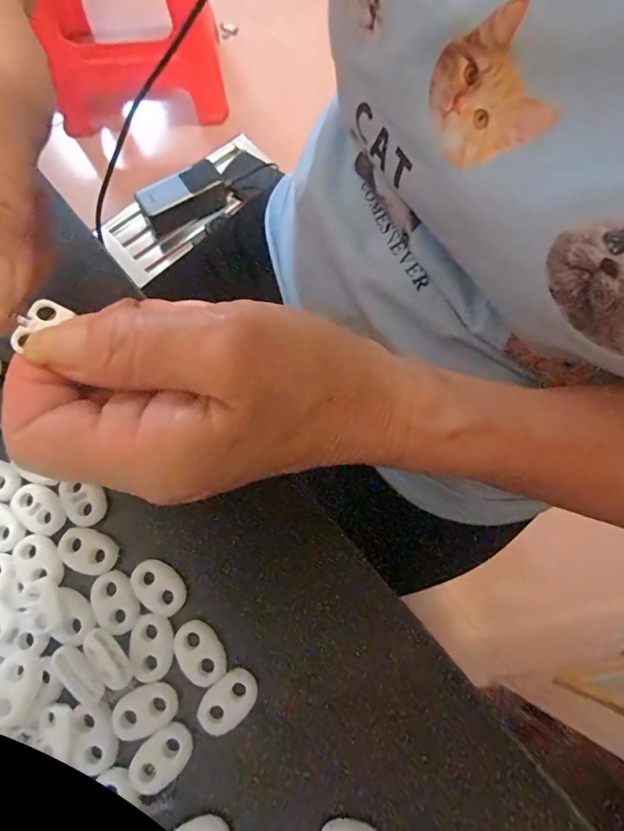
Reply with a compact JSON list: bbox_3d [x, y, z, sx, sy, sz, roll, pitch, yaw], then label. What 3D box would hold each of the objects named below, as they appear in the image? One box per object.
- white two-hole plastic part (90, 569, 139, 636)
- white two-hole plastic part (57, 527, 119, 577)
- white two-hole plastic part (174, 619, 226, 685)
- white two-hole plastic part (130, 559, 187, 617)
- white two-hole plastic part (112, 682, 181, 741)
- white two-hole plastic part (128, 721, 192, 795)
[{"bbox_3d":[-0.073,0.069,0.170,0.014,0.004,0.022,-27,77,-9],"label":"white two-hole plastic part"},{"bbox_3d":[-0.085,0.052,0.175,0.022,0.004,0.015,24,75,5],"label":"white two-hole plastic part"},{"bbox_3d":[-0.041,0.085,0.165,0.015,0.004,0.022,-31,78,-10],"label":"white two-hole plastic part"},{"bbox_3d":[-0.058,0.065,0.174,0.022,0.004,0.015,39,77,8],"label":"white two-hole plastic part"},{"bbox_3d":[-0.059,0.103,0.161,0.022,0.004,0.015,-23,76,-8],"label":"white two-hole plastic part"},{"bbox_3d":[-0.052,0.117,0.157,0.022,0.004,0.014,-42,80,-12],"label":"white two-hole plastic part"}]

